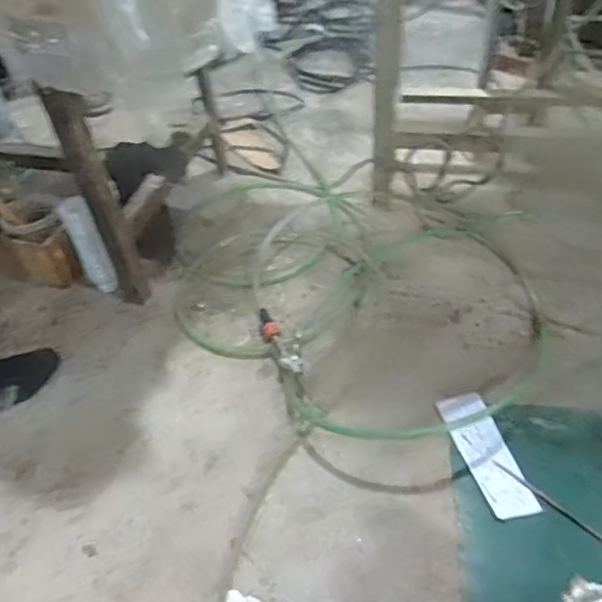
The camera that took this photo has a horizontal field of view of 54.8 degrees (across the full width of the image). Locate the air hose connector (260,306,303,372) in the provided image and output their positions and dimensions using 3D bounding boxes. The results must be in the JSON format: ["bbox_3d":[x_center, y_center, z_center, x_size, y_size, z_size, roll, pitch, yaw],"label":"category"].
[{"bbox_3d":[-0.036,0.077,1.033,0.039,0.035,0.160,-17,48,-12],"label":"air hose connector"}]

